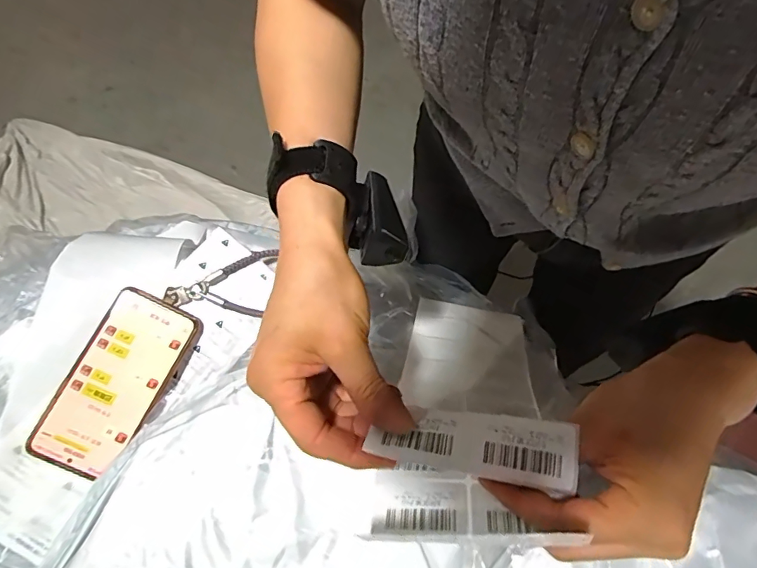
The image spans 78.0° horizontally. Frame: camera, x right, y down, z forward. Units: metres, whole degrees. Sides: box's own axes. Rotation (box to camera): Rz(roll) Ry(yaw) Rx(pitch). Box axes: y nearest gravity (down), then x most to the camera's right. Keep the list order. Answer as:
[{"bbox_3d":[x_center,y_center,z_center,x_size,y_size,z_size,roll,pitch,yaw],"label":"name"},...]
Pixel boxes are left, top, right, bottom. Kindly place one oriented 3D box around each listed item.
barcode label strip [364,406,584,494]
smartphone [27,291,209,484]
[{"bbox_3d":[0.046,0.080,0.236,0.099,0.007,0.031,4,58,14],"label":"barcode label strip"},{"bbox_3d":[-0.236,0.089,0.422,0.081,0.014,0.161,30,77,-9],"label":"smartphone"}]

